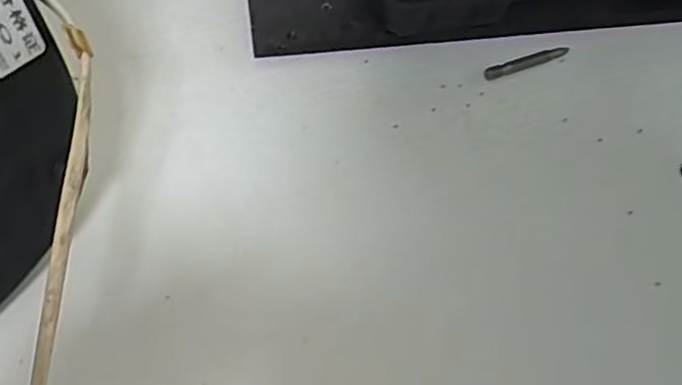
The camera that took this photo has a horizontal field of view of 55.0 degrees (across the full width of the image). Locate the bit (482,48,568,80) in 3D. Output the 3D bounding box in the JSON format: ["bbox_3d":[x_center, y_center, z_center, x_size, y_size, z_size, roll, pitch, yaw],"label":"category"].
[{"bbox_3d":[0.096,-0.067,0.335,0.047,0.007,0.008,-18,61,-13],"label":"bit"}]

